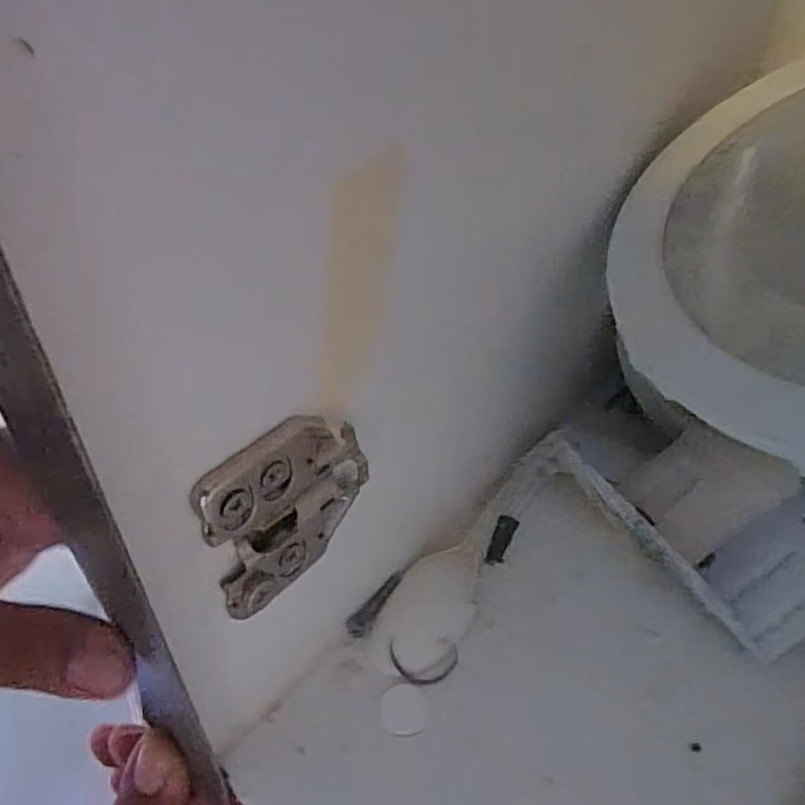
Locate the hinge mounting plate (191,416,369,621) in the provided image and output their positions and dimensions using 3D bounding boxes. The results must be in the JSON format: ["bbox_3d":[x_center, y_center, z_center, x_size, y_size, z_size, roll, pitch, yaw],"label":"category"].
[{"bbox_3d":[-0.029,0.028,0.169,0.005,0.051,0.047,30,49,32],"label":"hinge mounting plate"}]

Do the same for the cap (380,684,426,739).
[{"bbox_3d":[0.000,0.099,0.211,0.014,0.004,0.016,-4,39,-5],"label":"cap"}]

